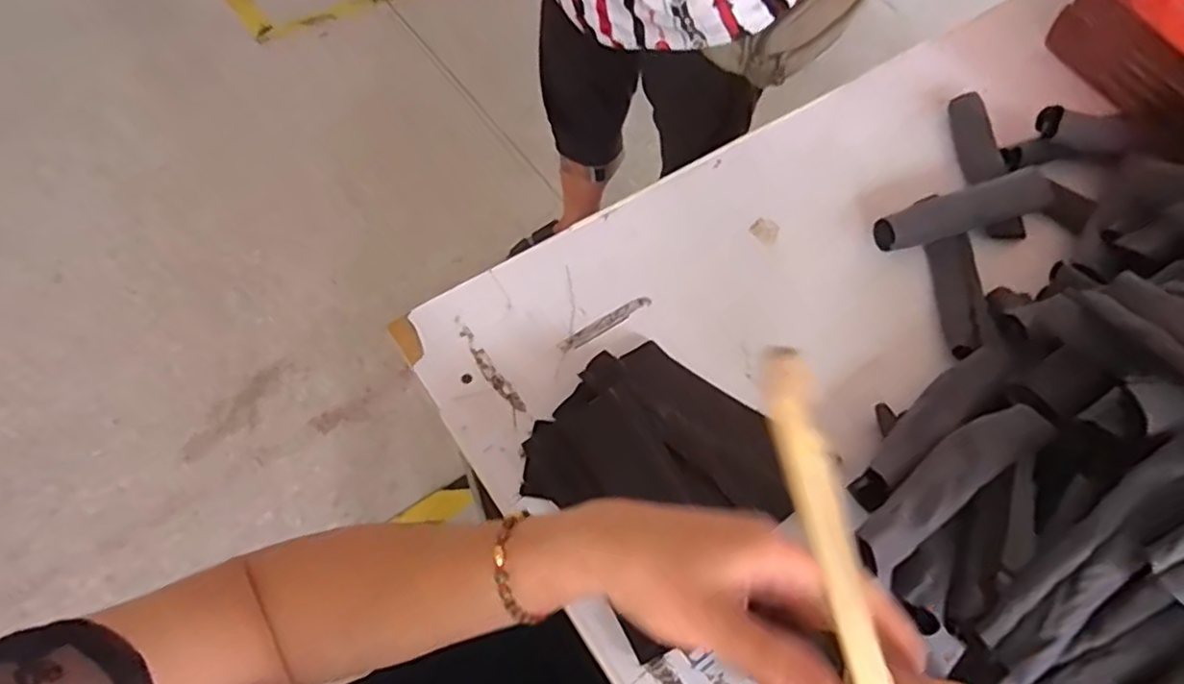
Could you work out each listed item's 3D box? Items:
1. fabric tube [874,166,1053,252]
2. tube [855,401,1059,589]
[{"bbox_3d":[0.298,-0.104,0.550,0.145,0.030,0.033,-15,63,-10],"label":"fabric tube"},{"bbox_3d":[0.213,0.081,0.399,0.152,0.015,0.035,-32,67,-18],"label":"tube"}]

